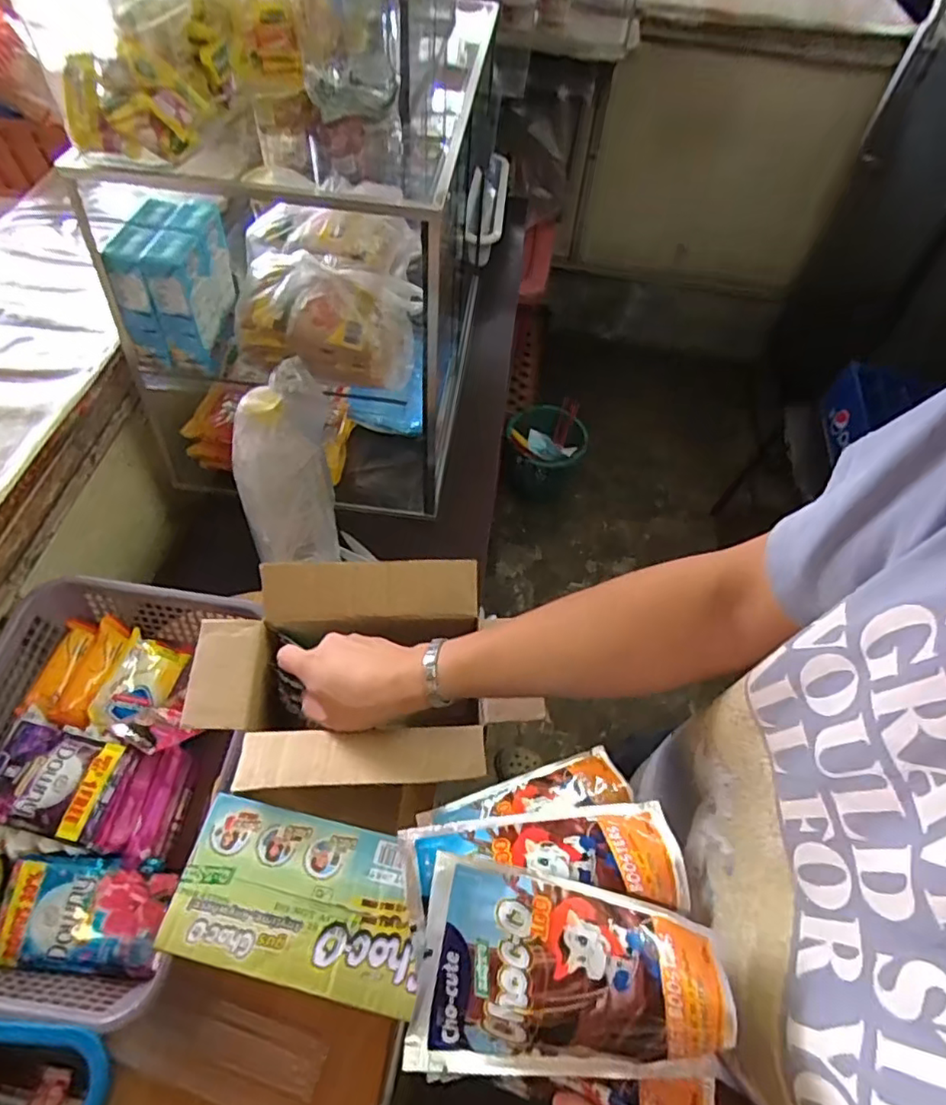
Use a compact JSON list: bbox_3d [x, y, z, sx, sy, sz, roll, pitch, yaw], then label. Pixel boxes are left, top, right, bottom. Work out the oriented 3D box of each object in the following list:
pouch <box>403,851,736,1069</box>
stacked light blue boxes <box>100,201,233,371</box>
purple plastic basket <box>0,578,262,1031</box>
[{"bbox_3d":[0.042,0.186,0.263,0.129,0.026,0.075,8,59,5],"label":"pouch"},{"bbox_3d":[-0.314,-0.290,0.643,0.089,0.124,0.122,6,59,3],"label":"stacked light blue boxes"},{"bbox_3d":[-0.339,0.205,0.561,0.263,0.104,0.350,3,59,1],"label":"purple plastic basket"}]

